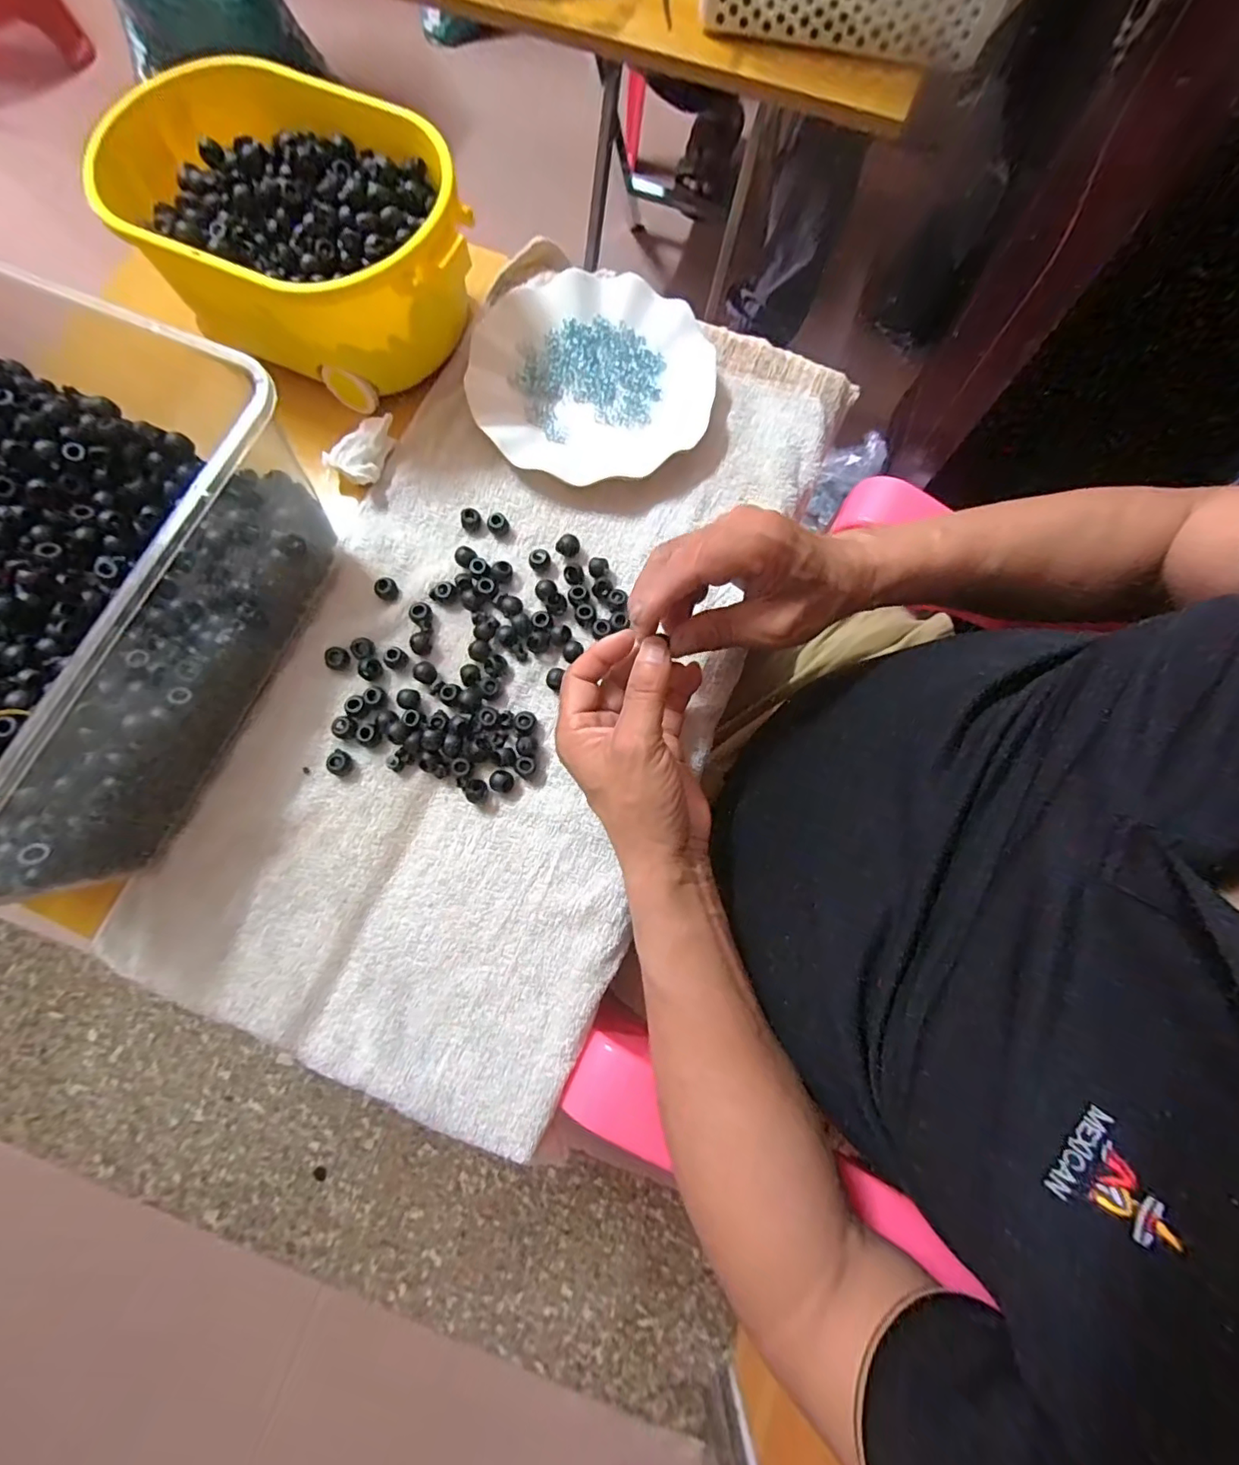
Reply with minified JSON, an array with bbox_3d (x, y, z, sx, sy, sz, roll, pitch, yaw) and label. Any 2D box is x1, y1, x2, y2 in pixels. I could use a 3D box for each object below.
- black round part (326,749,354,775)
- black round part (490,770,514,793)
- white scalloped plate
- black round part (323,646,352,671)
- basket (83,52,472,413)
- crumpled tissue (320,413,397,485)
[{"bbox_3d":[-0.184,0.020,0.369,0.014,0.009,0.016,15,78,2],"label":"black round part"},{"bbox_3d":[-0.077,0.032,0.366,0.014,0.013,0.014,0,78,-1],"label":"black round part"},{"bbox_3d":[-0.023,-0.275,0.433,0.178,0.024,0.180,0,76,-1],"label":"white scalloped plate"},{"bbox_3d":[-0.194,-0.051,0.385,0.017,0.010,0.015,35,79,6],"label":"black round part"},{"bbox_3d":[-0.220,-0.350,0.403,0.249,0.093,0.164,23,77,5],"label":"basket"},{"bbox_3d":[-0.184,-0.205,0.415,0.057,0.021,0.031,-41,80,-9],"label":"crumpled tissue"}]

